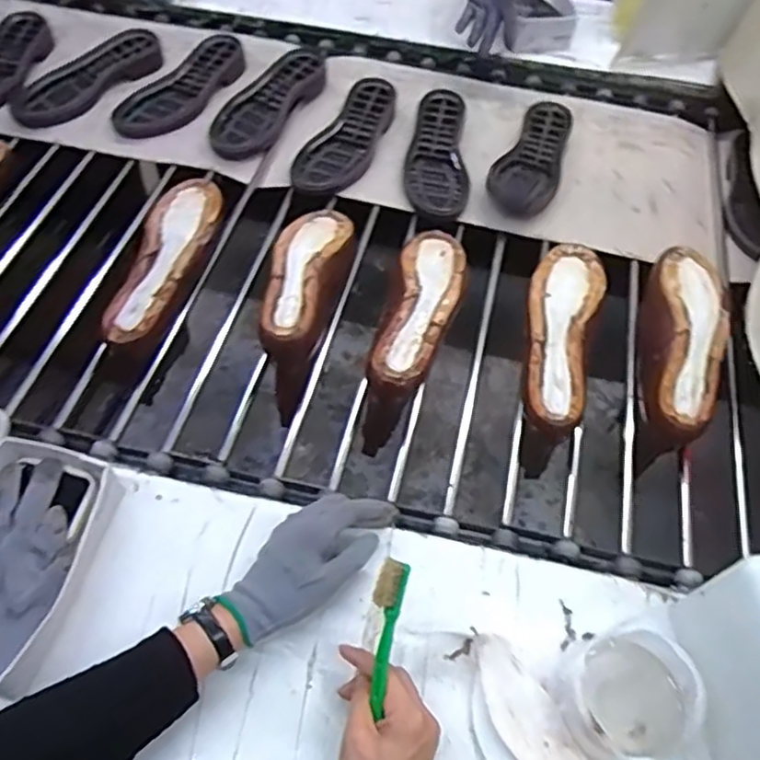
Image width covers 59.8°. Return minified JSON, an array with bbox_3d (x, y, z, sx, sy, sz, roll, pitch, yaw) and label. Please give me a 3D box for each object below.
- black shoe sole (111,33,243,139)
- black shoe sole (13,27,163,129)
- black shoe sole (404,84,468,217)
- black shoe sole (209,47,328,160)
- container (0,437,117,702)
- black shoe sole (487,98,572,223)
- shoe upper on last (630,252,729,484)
[{"bbox_3d":[-0.296,-0.451,1.009,0.093,0.026,0.258,28,58,15],"label":"black shoe sole"},{"bbox_3d":[-0.445,-0.463,1.002,0.095,0.026,0.247,34,60,19],"label":"black shoe sole"},{"bbox_3d":[0.081,-0.333,0.955,0.083,0.029,0.254,4,55,-1],"label":"black shoe sole"},{"bbox_3d":[-0.162,-0.421,0.994,0.093,0.031,0.247,25,57,13],"label":"black shoe sole"},{"bbox_3d":[-0.300,0.147,0.545,0.108,0.060,0.188,15,56,6],"label":"container"},{"bbox_3d":[0.225,-0.318,0.951,0.088,0.034,0.231,24,57,13],"label":"black shoe sole"},{"bbox_3d":[0.333,-0.031,0.741,0.082,0.088,0.256,14,69,6],"label":"shoe upper on last"}]

